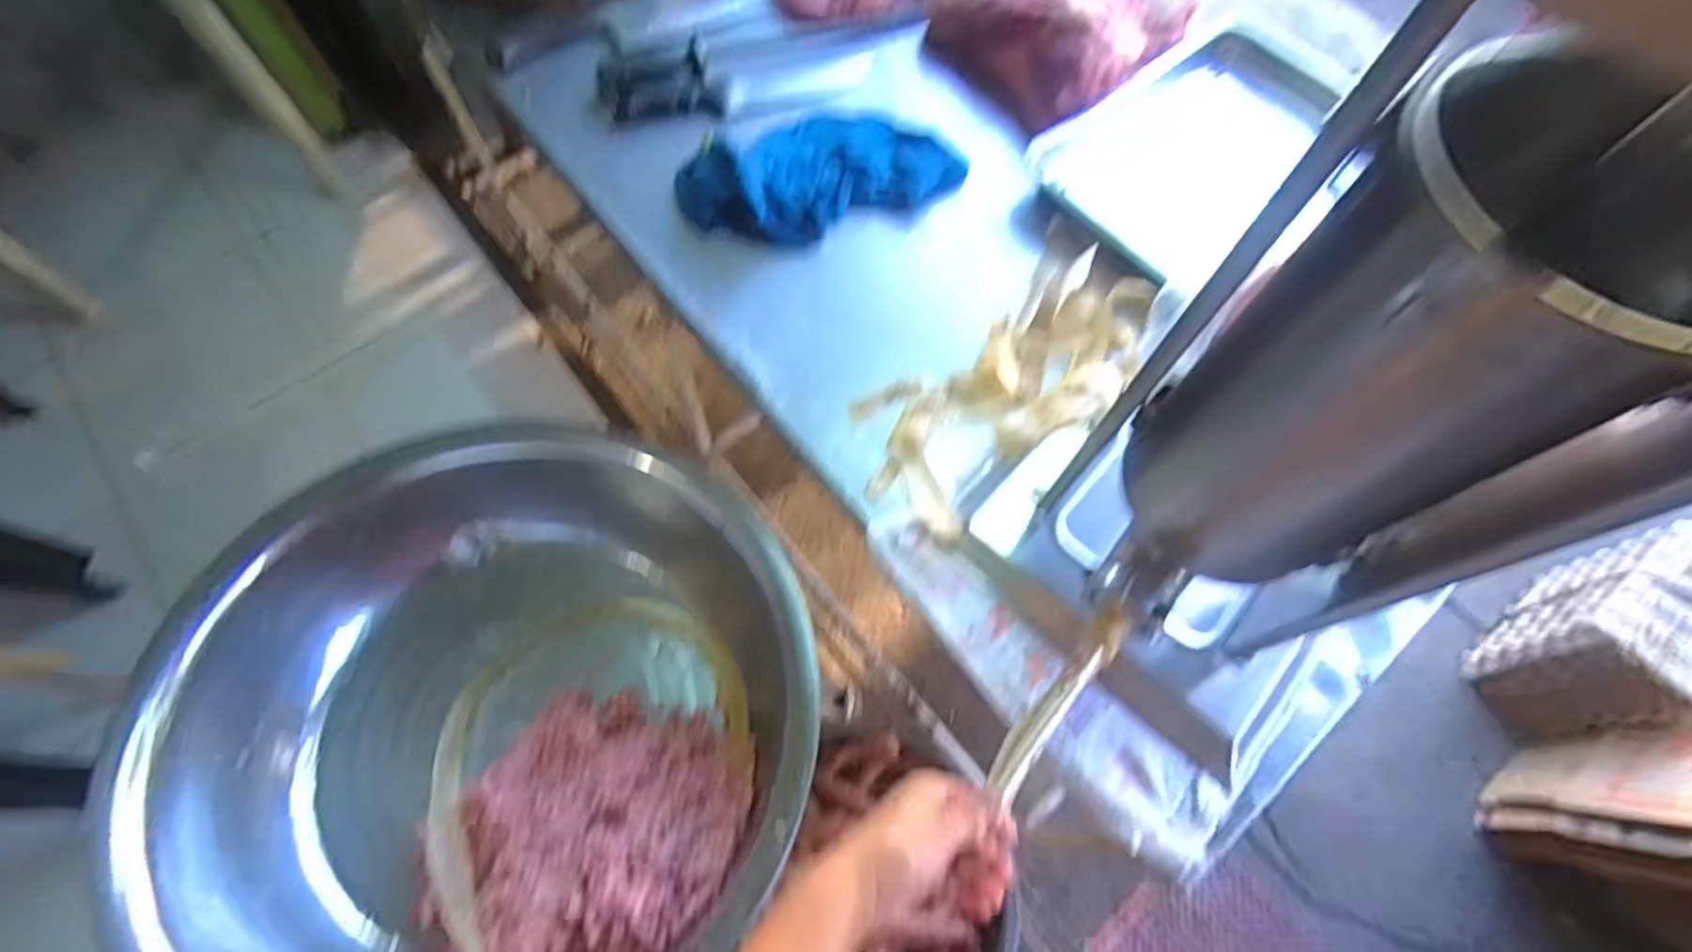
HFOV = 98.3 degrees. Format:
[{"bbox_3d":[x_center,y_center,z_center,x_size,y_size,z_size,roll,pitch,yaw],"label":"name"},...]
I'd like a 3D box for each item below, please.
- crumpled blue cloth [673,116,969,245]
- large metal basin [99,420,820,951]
[{"bbox_3d":[-0.025,-0.348,0.814,0.322,0.059,0.162,-18,69,-9],"label":"crumpled blue cloth"},{"bbox_3d":[-0.331,0.244,0.740,0.590,0.188,0.555,1,67,-1],"label":"large metal basin"}]

